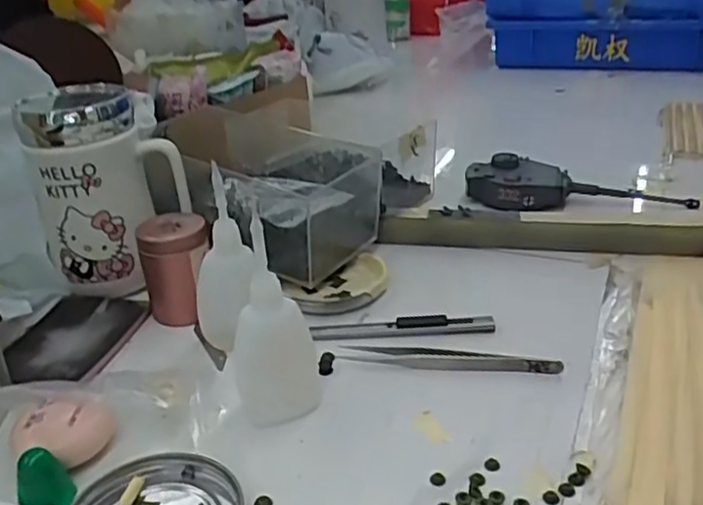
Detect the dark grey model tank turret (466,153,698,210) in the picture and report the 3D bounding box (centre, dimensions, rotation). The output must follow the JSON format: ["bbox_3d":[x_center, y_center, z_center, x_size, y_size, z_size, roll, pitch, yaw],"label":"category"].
[{"bbox_3d":[0.191,-0.056,0.576,0.183,0.032,0.048,6,29,17],"label":"dark grey model tank turret"}]

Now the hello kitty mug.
[{"bbox_3d":[-0.170,-0.042,0.477,0.093,0.135,0.070,-25,34,-36],"label":"hello kitty mug"}]

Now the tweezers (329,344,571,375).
[{"bbox_3d":[0.055,0.062,0.395,0.127,0.011,0.013,3,28,12],"label":"tweezers"}]

